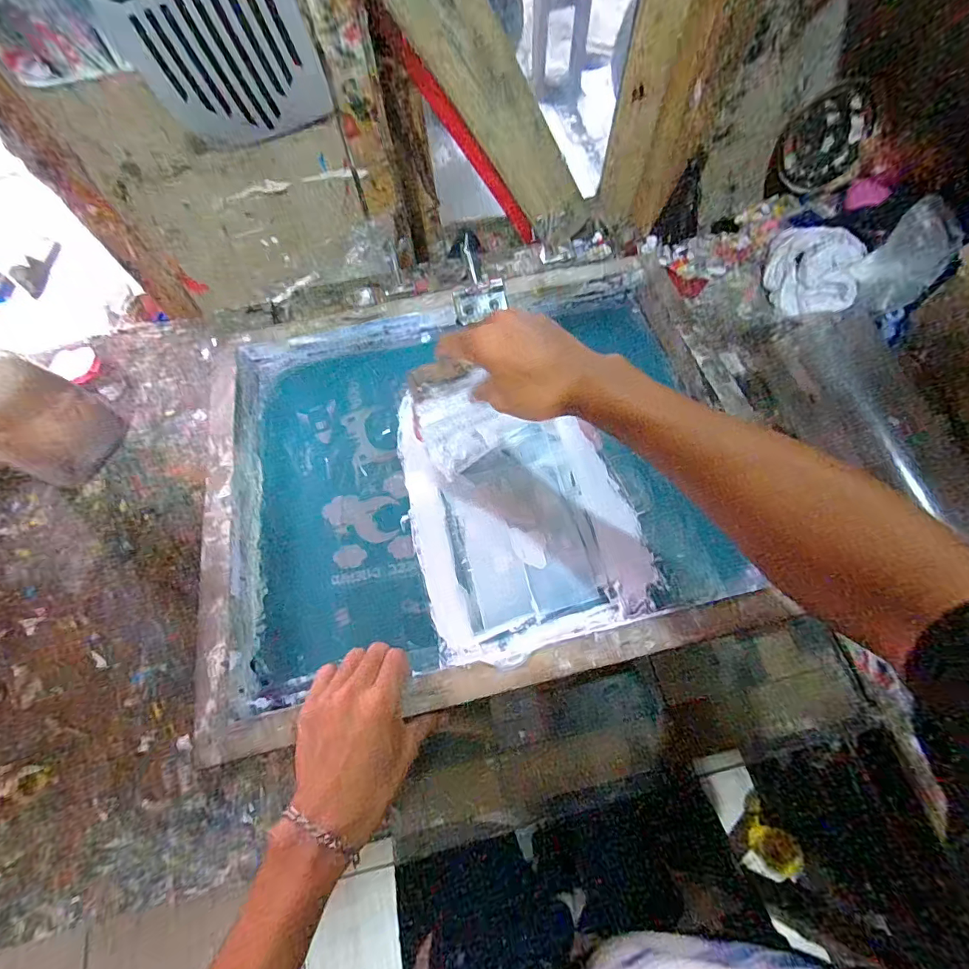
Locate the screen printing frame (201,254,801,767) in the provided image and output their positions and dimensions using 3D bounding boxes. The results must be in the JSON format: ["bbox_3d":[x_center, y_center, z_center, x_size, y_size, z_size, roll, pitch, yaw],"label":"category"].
[{"bbox_3d":[-0.004,-0.027,0.477,0.521,0.059,0.430,-13,67,-4],"label":"screen printing frame"}]

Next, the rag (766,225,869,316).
[{"bbox_3d":[0.411,-0.274,0.579,0.089,0.067,0.120,13,68,8],"label":"rag"}]

